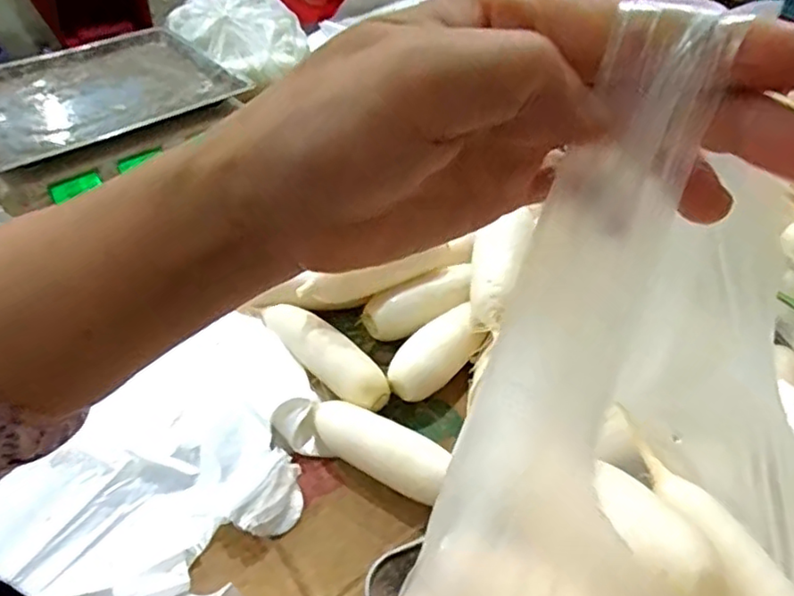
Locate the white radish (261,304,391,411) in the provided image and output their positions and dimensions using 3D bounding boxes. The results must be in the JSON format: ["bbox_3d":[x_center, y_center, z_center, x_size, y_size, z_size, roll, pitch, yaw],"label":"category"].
[{"bbox_3d":[-0.076,0.050,0.624,0.168,0.033,0.043,35,53,26],"label":"white radish"}]

